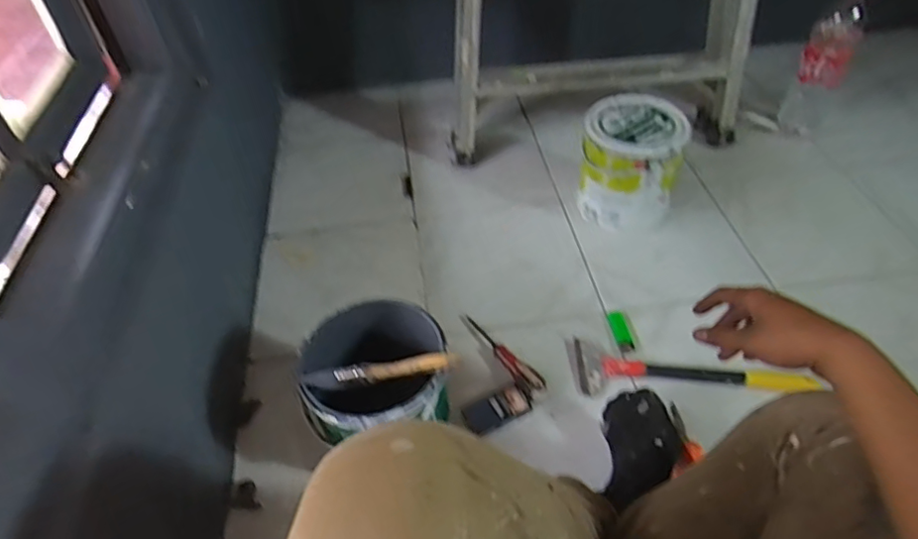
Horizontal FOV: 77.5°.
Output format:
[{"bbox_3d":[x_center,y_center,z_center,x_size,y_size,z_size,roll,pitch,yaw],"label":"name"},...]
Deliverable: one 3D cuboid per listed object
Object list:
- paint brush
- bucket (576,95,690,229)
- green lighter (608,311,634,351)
[{"bbox_3d":[-0.090,0.117,0.660,0.179,0.027,0.022,-3,48,0],"label":"paint brush"},{"bbox_3d":[0.315,-0.192,1.069,0.176,0.186,0.182,15,50,16],"label":"bucket"},{"bbox_3d":[0.262,0.099,0.924,0.024,0.016,0.070,-12,62,-7],"label":"green lighter"}]

